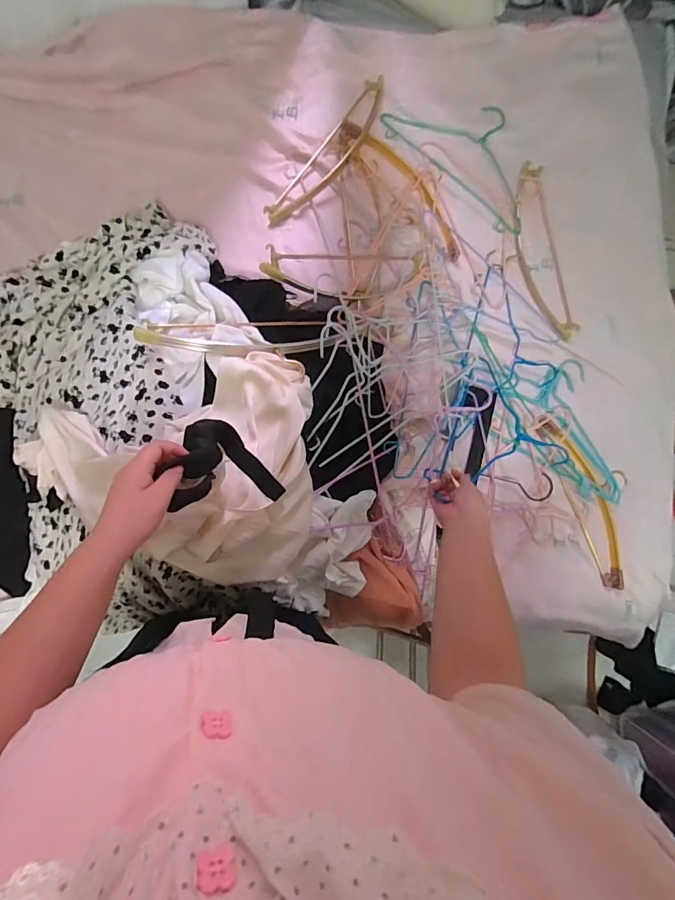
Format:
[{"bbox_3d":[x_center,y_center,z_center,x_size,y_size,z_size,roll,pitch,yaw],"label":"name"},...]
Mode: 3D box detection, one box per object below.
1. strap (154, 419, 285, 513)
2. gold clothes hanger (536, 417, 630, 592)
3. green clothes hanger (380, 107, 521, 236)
[{"bbox_3d":[-0.151,0.023,0.518,0.073,0.179,0.131,-45,83,2],"label":"strap"},{"bbox_3d":[0.550,0.092,0.873,0.133,0.017,0.375,-22,88,-7],"label":"gold clothes hanger"},{"bbox_3d":[0.301,-0.658,0.921,0.384,0.027,0.200,42,83,2],"label":"green clothes hanger"}]

